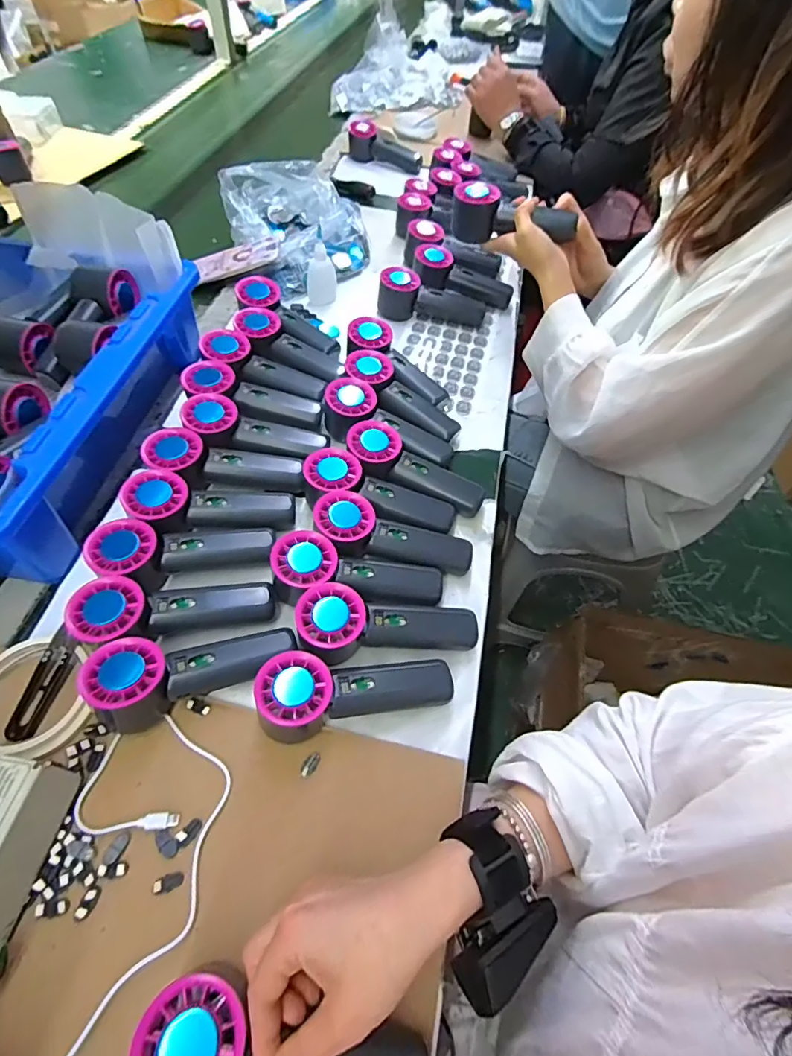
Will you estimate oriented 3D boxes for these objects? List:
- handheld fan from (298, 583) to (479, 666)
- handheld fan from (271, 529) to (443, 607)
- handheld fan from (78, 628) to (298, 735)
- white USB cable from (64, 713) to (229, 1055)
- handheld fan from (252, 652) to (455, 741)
[{"bbox_3d":[-0.008,0.086,0.430,0.154,0.041,0.052,6,54,-14],"label":"handheld fan"},{"bbox_3d":[-0.034,0.050,0.449,0.153,0.056,0.067,5,55,1],"label":"handheld fan"},{"bbox_3d":[-0.160,0.116,0.388,0.143,0.053,0.066,-13,57,-12],"label":"handheld fan"},{"bbox_3d":[-0.184,0.234,0.330,0.108,0.024,0.204,15,46,-3],"label":"white USB cable"},{"bbox_3d":[-0.033,0.135,0.400,0.158,0.054,0.060,1,54,-18],"label":"handheld fan"}]

